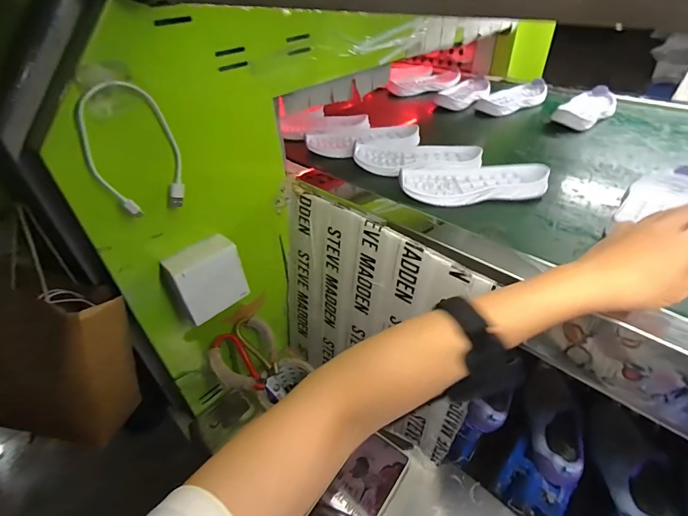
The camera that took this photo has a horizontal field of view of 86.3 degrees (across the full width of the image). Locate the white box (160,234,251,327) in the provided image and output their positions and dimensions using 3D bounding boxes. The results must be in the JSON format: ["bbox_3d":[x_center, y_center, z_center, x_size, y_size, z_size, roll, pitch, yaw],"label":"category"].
[{"bbox_3d":[-0.177,0.027,0.474,0.088,0.082,0.052,-28,45,-28],"label":"white box"}]

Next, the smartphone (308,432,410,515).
[{"bbox_3d":[0.020,0.325,0.508,0.075,0.018,0.163,23,45,28],"label":"smartphone"}]

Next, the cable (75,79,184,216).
[{"bbox_3d":[-0.211,-0.108,0.373,0.022,0.127,0.088,22,32,37],"label":"cable"}]

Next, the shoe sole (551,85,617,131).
[{"bbox_3d":[0.479,-0.293,0.717,0.073,0.030,0.205,28,48,33],"label":"shoe sole"}]

